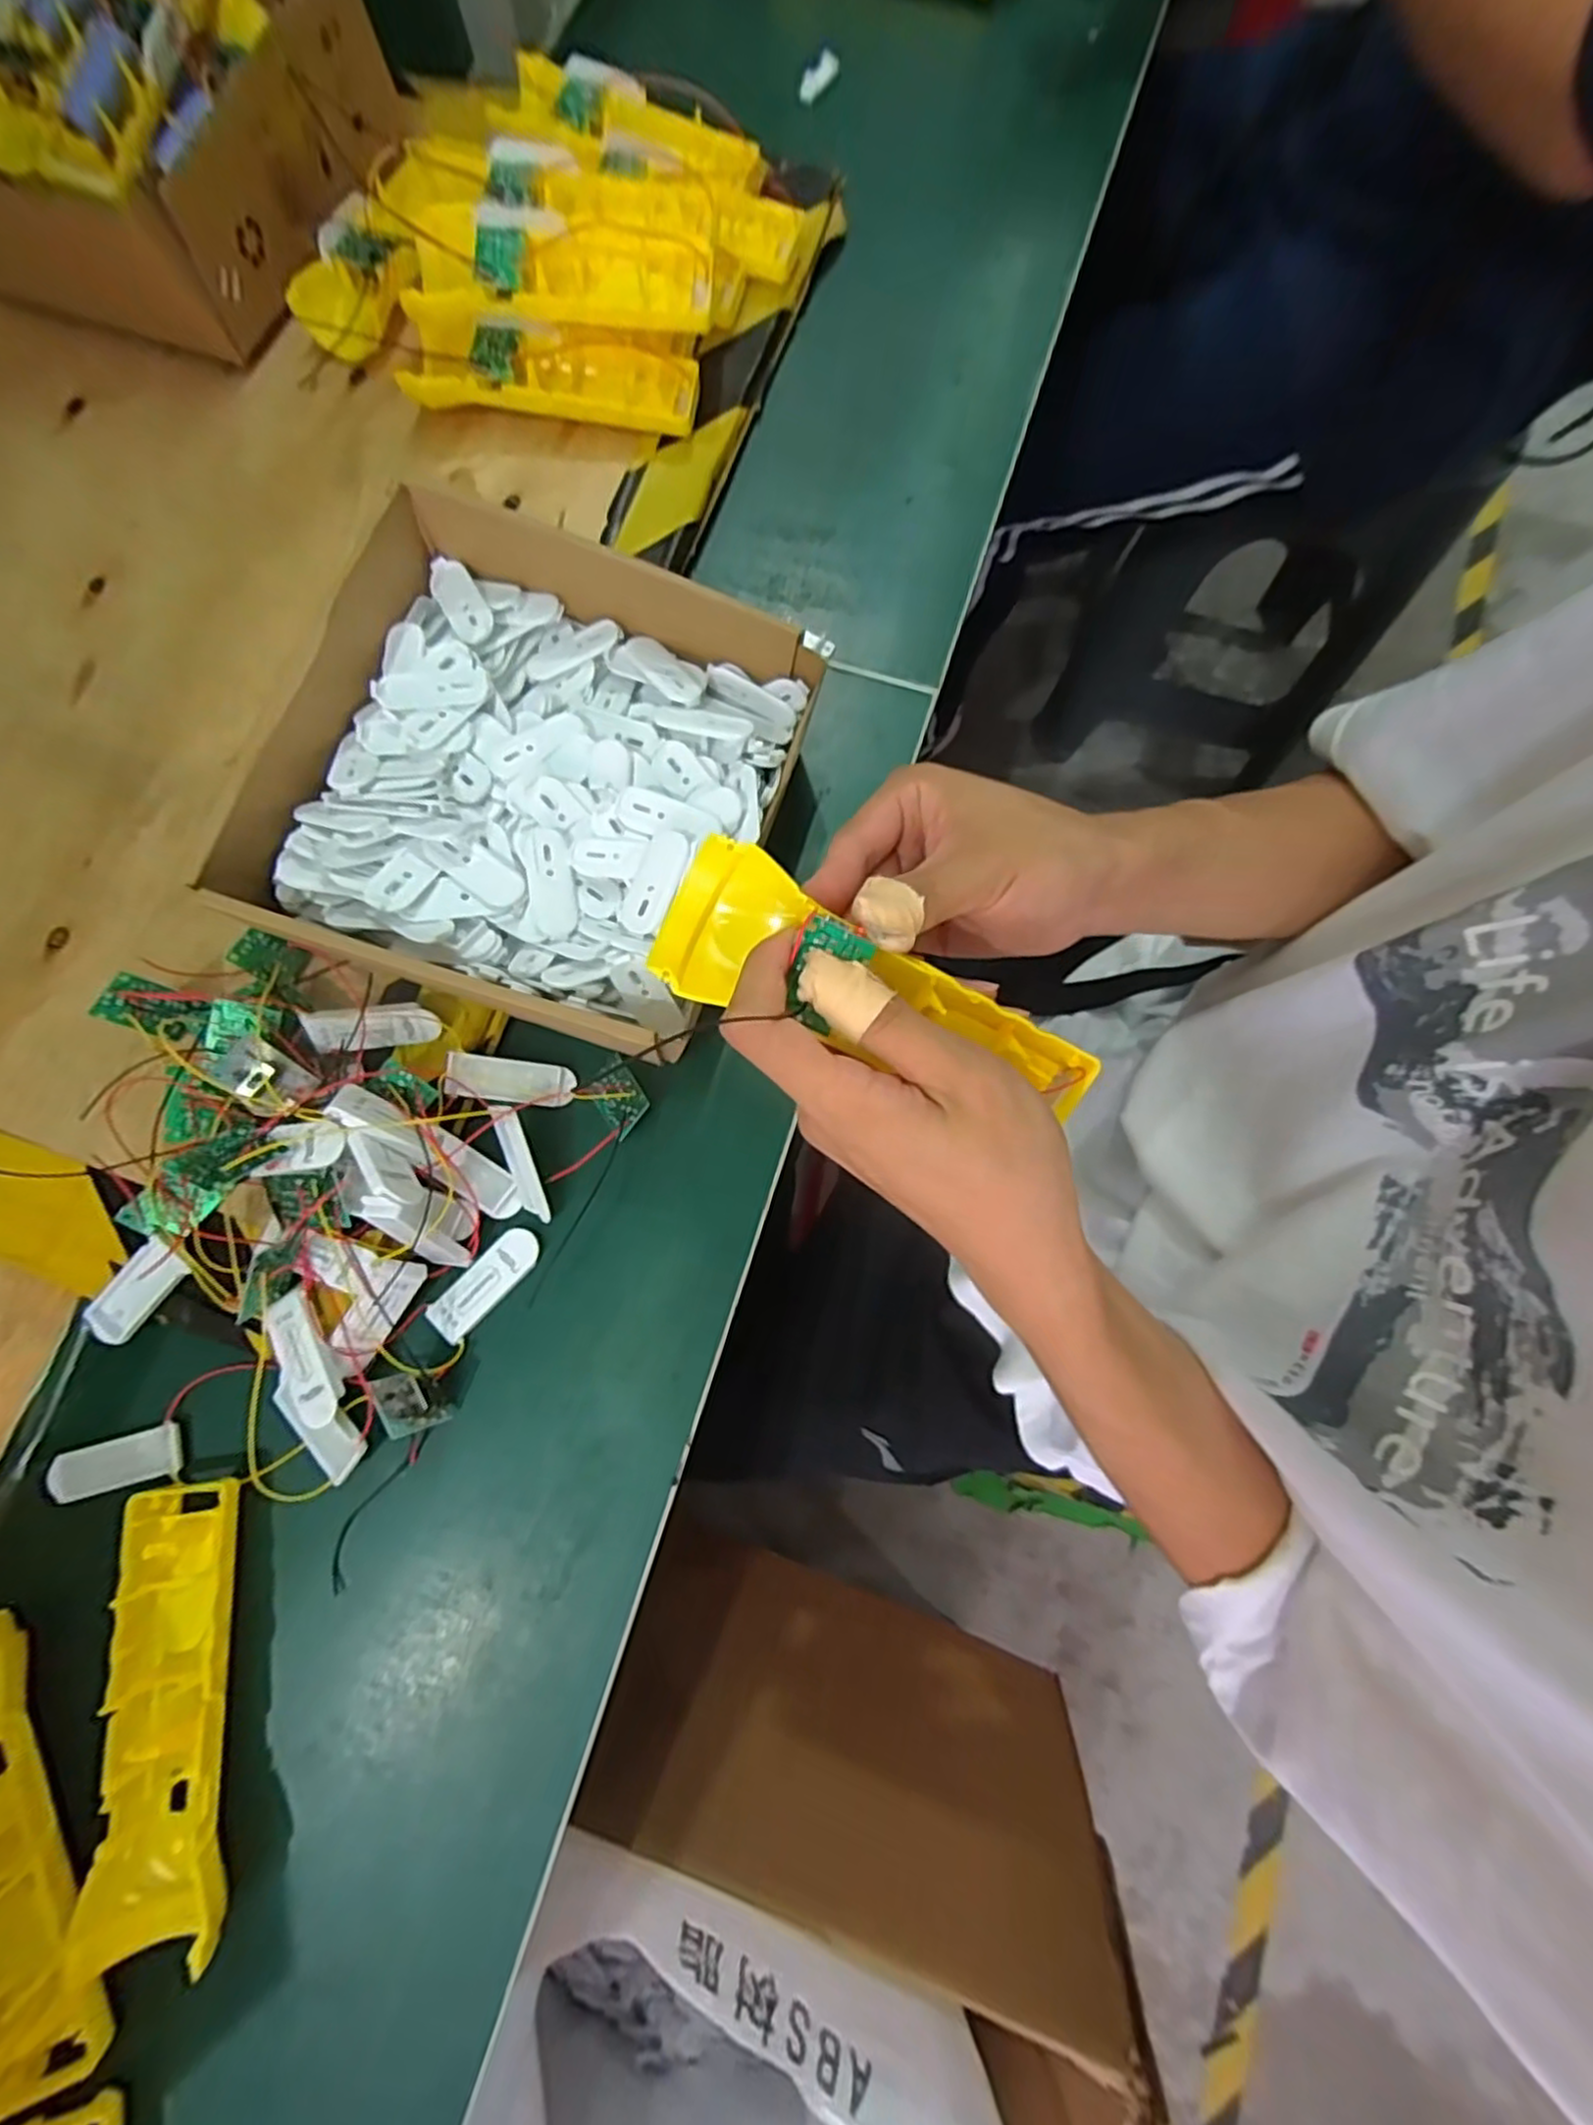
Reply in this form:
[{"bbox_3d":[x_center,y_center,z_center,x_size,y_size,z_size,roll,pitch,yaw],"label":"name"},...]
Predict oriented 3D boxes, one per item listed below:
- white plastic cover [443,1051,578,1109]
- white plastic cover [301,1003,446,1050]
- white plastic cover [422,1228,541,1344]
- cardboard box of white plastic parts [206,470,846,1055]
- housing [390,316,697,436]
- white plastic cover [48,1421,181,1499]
[{"bbox_3d":[-0.136,0.009,0.353,0.058,0.005,0.020,9,78,-12],"label":"white plastic cover"},{"bbox_3d":[-0.194,-0.018,0.339,0.054,0.024,0.008,-10,49,-7],"label":"white plastic cover"},{"bbox_3d":[-0.144,0.102,0.339,0.058,0.004,0.021,-44,82,-9],"label":"white plastic cover"},{"bbox_3d":[-0.116,-0.129,0.346,0.208,0.069,0.216,18,78,3],"label":"cardboard box of white plastic parts"},{"bbox_3d":[-0.137,-0.385,0.416,0.160,0.034,0.042,5,78,0],"label":"housing"},{"bbox_3d":[-0.300,0.176,0.323,0.054,0.004,0.020,-14,79,-4],"label":"white plastic cover"}]

